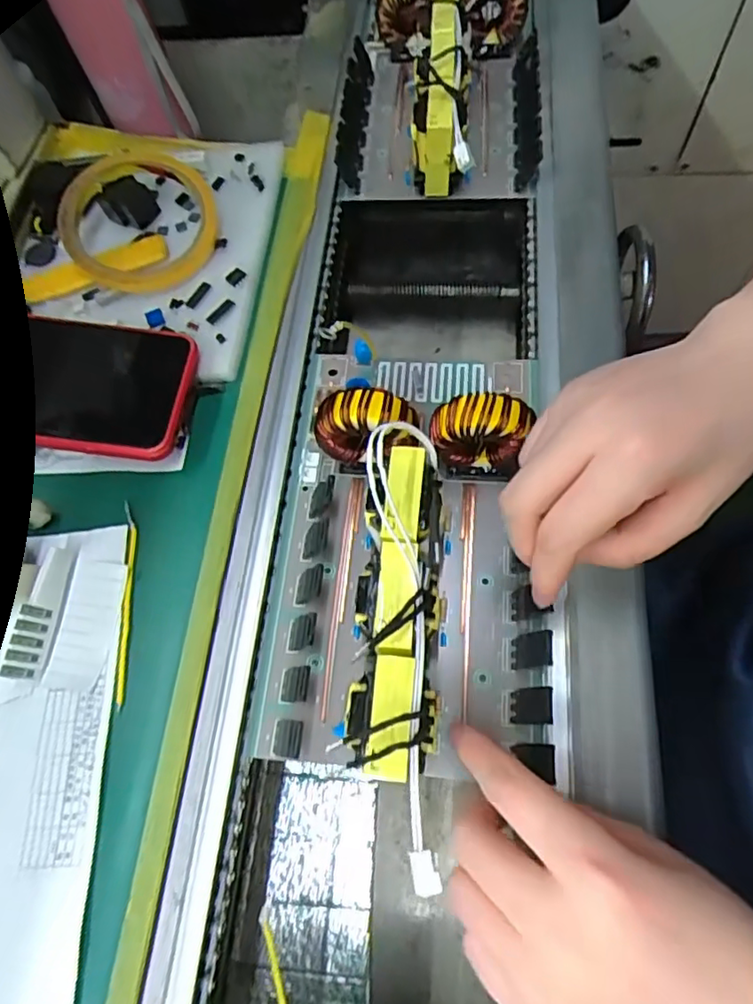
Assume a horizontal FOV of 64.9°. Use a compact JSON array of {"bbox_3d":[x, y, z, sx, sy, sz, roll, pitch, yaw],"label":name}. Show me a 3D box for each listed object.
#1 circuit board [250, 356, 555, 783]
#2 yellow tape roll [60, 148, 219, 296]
[{"bbox_3d":[0.015,0.008,0.284,0.128,0.064,0.215,5,66,4],"label":"circuit board"},{"bbox_3d":[-0.146,-0.174,0.365,0.094,0.010,0.094,1,79,-6],"label":"yellow tape roll"}]

